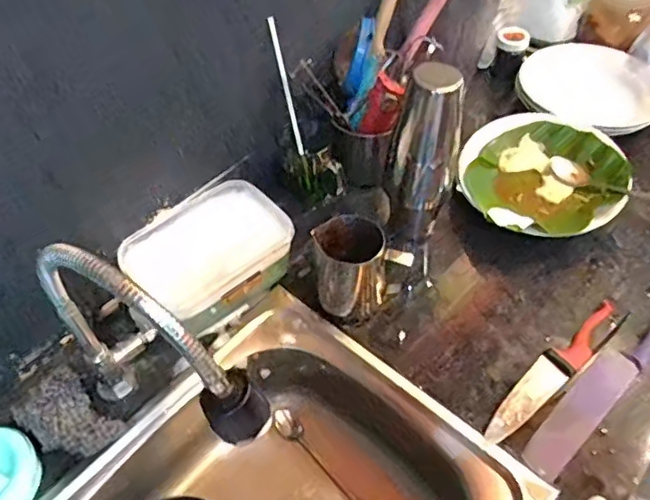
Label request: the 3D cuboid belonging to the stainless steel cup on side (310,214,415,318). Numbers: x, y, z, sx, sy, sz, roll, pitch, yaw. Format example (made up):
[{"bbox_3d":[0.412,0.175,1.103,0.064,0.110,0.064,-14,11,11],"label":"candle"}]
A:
[{"bbox_3d":[0.042,0.014,0.711,0.101,0.118,0.077,-16,53,-11],"label":"stainless steel cup on side"}]

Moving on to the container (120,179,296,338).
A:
[{"bbox_3d":[-0.144,0.012,0.751,0.153,0.075,0.199,37,61,26],"label":"container"}]

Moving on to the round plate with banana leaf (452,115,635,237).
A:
[{"bbox_3d":[0.304,-0.096,0.834,0.224,0.065,0.230,-1,52,1],"label":"round plate with banana leaf"}]

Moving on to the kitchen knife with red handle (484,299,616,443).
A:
[{"bbox_3d":[0.266,0.137,0.674,0.236,0.015,0.039,-34,58,-23],"label":"kitchen knife with red handle"}]

